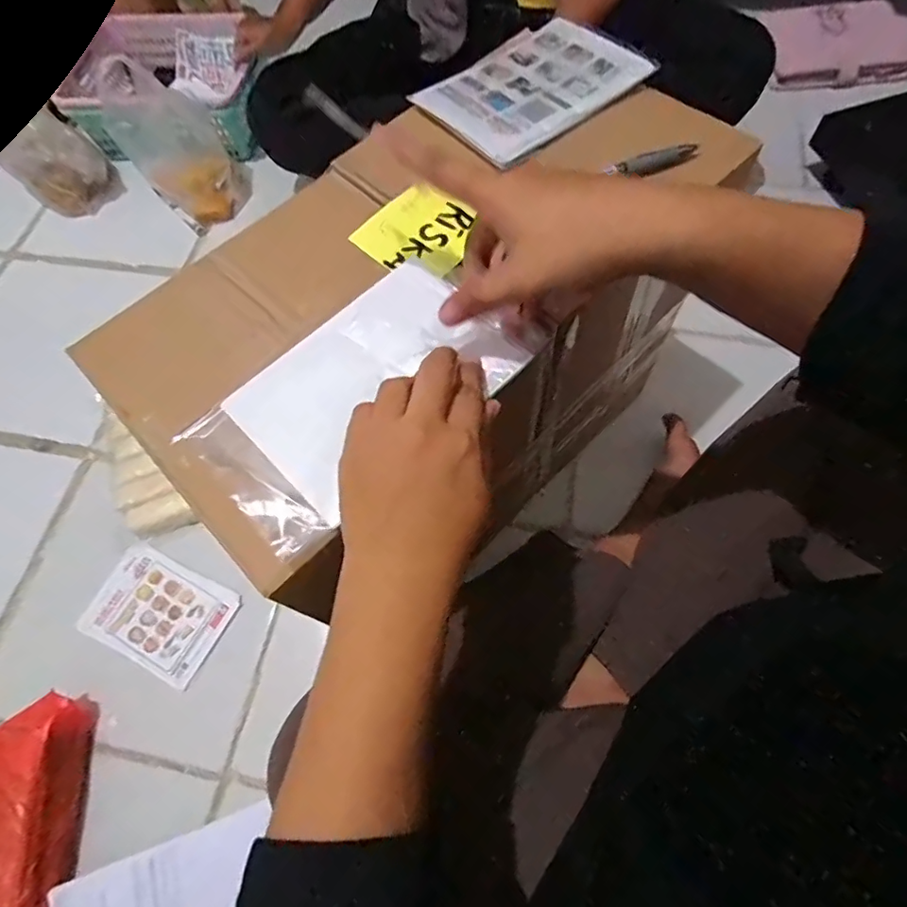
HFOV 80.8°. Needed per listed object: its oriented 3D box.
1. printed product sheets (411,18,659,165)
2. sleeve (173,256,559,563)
[{"bbox_3d":[0.057,-0.286,0.412,0.152,0.009,0.121,-36,64,-12],"label":"printed product sheets"},{"bbox_3d":[-0.055,-0.035,0.310,0.113,0.007,0.185,41,78,20],"label":"sleeve"}]

